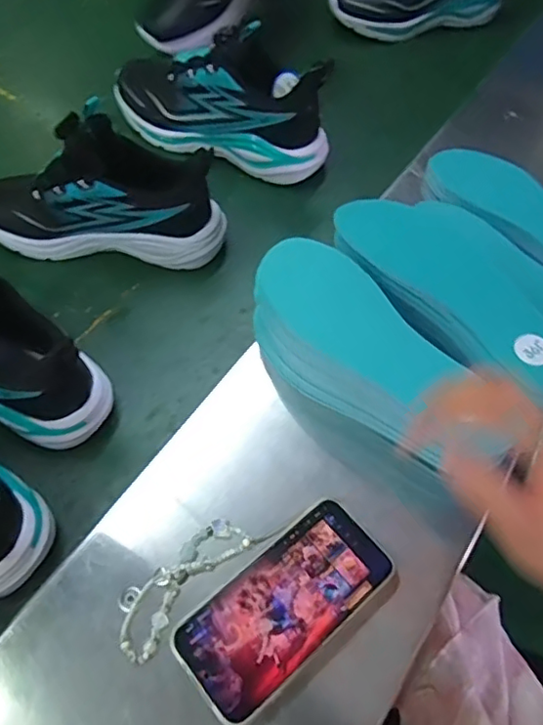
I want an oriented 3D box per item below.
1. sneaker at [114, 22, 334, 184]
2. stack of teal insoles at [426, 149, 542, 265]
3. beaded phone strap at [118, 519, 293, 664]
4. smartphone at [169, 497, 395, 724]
[{"bbox_3d":[-0.058,-0.300,0.642,0.258,0.126,0.086,23,61,13],"label":"sneaker"},{"bbox_3d":[0.252,-0.154,0.582,0.070,0.017,0.213,-44,68,-6],"label":"stack of teal insoles"},{"bbox_3d":[-0.053,0.150,0.415,0.137,0.004,0.041,-39,67,-22],"label":"beaded phone strap"},{"bbox_3d":[0.010,0.166,0.400,0.150,0.012,0.075,-36,65,-21],"label":"smartphone"}]

